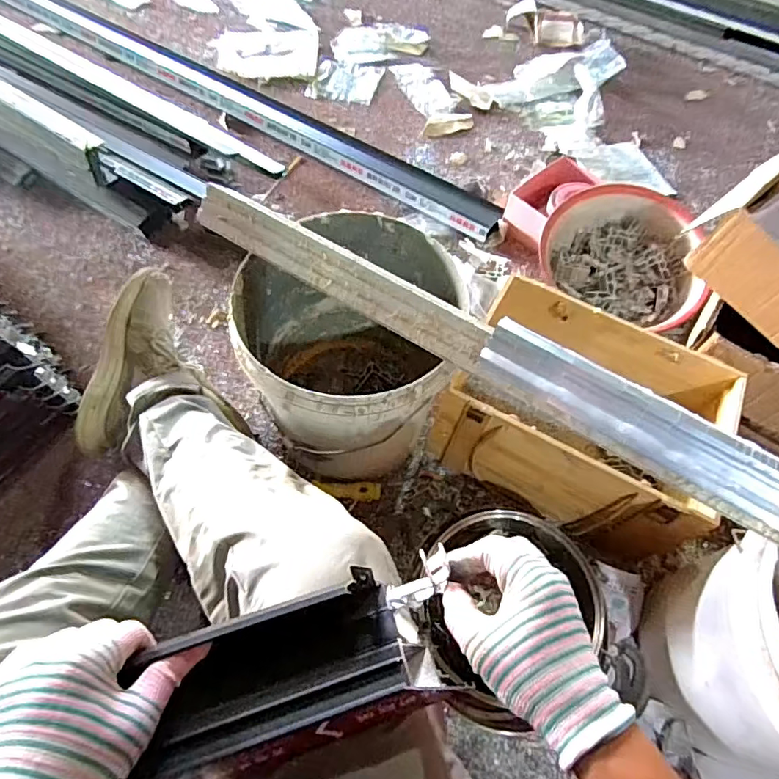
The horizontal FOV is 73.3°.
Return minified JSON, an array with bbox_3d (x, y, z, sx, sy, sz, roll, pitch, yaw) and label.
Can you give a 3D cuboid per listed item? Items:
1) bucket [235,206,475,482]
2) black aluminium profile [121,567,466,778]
[{"bbox_3d":[-0.062,-0.038,0.763,0.274,0.291,0.292,2,59,-3],"label":"bucket"},{"bbox_3d":[-0.221,0.243,0.350,0.503,0.071,0.091,-15,61,-6],"label":"black aluminium profile"}]

